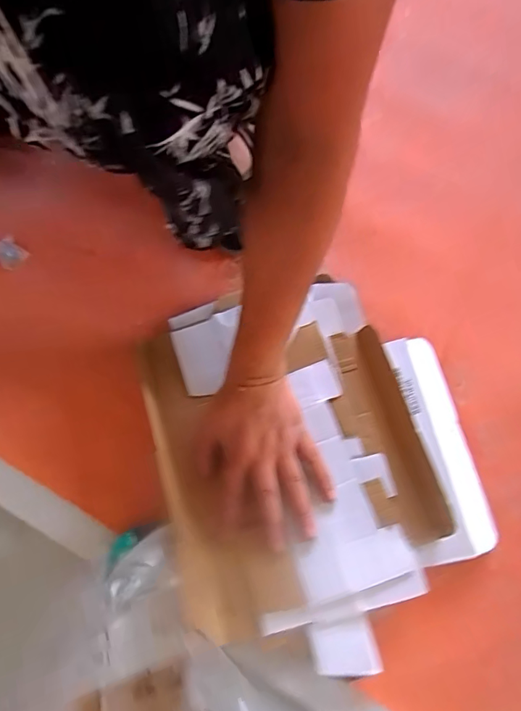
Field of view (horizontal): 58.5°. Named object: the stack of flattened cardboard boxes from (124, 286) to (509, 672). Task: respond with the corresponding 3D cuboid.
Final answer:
[{"bbox_3d":[0.051,0.097,0.458,0.302,0.042,0.356,-15,73,-2],"label":"stack of flattened cardboard boxes"}]

